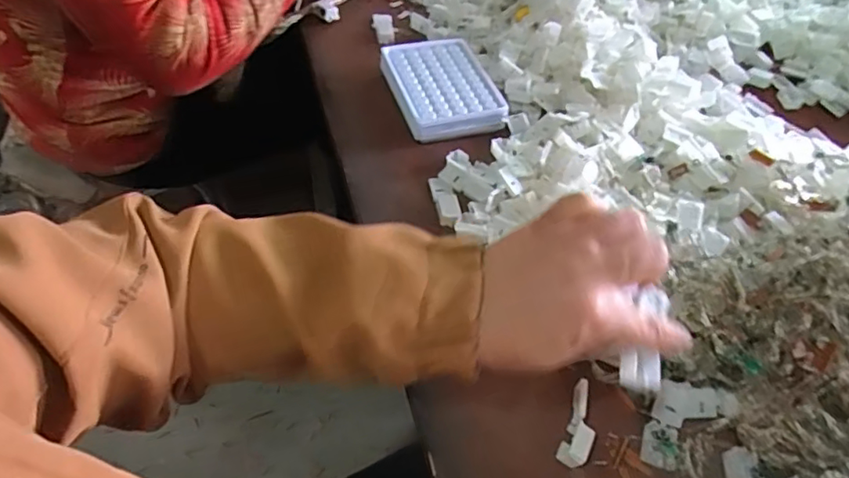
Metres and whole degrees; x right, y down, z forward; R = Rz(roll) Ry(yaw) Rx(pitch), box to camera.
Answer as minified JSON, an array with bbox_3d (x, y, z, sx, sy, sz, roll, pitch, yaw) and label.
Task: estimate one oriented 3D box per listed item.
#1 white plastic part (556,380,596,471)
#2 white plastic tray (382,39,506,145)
[{"bbox_3d":[0.103,0.121,0.369,0.018,0.021,0.052,21,52,12],"label":"white plastic part"},{"bbox_3d":[0.017,-0.156,0.584,0.105,0.031,0.135,-10,52,-13],"label":"white plastic tray"}]

